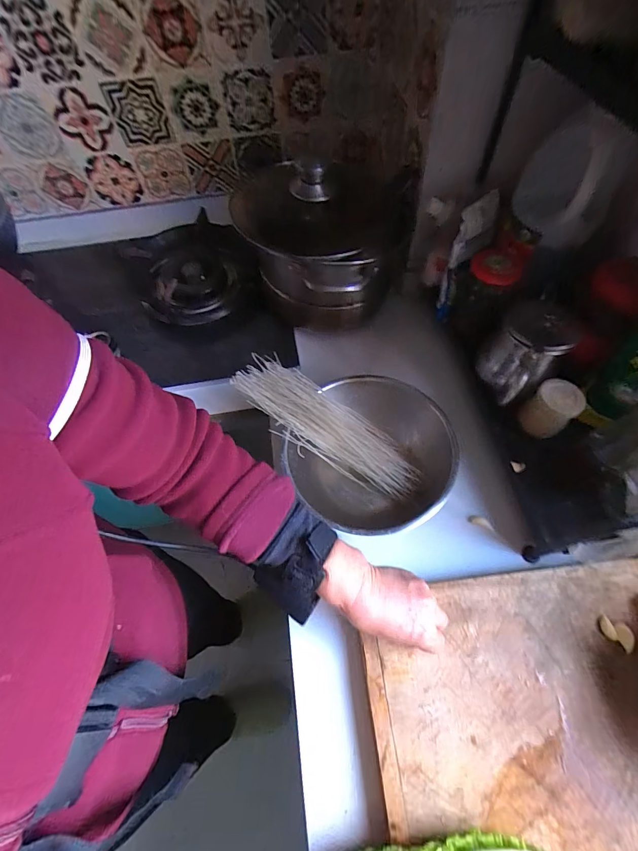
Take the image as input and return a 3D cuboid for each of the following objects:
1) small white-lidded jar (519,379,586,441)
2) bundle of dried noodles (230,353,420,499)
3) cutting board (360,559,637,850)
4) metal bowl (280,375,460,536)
[{"bbox_3d":[0.306,-0.020,0.470,0.064,0.053,0.056,-42,68,-18],"label":"small white-lidded jar"},{"bbox_3d":[0.013,0.003,0.482,0.267,0.044,0.093,35,67,-4],"label":"bundle of dried noodles"},{"bbox_3d":[0.272,0.289,0.346,0.428,0.029,0.272,-5,62,0],"label":"cutting board"},{"bbox_3d":[0.075,0.041,0.487,0.201,0.083,0.212,-1,62,2],"label":"metal bowl"}]

